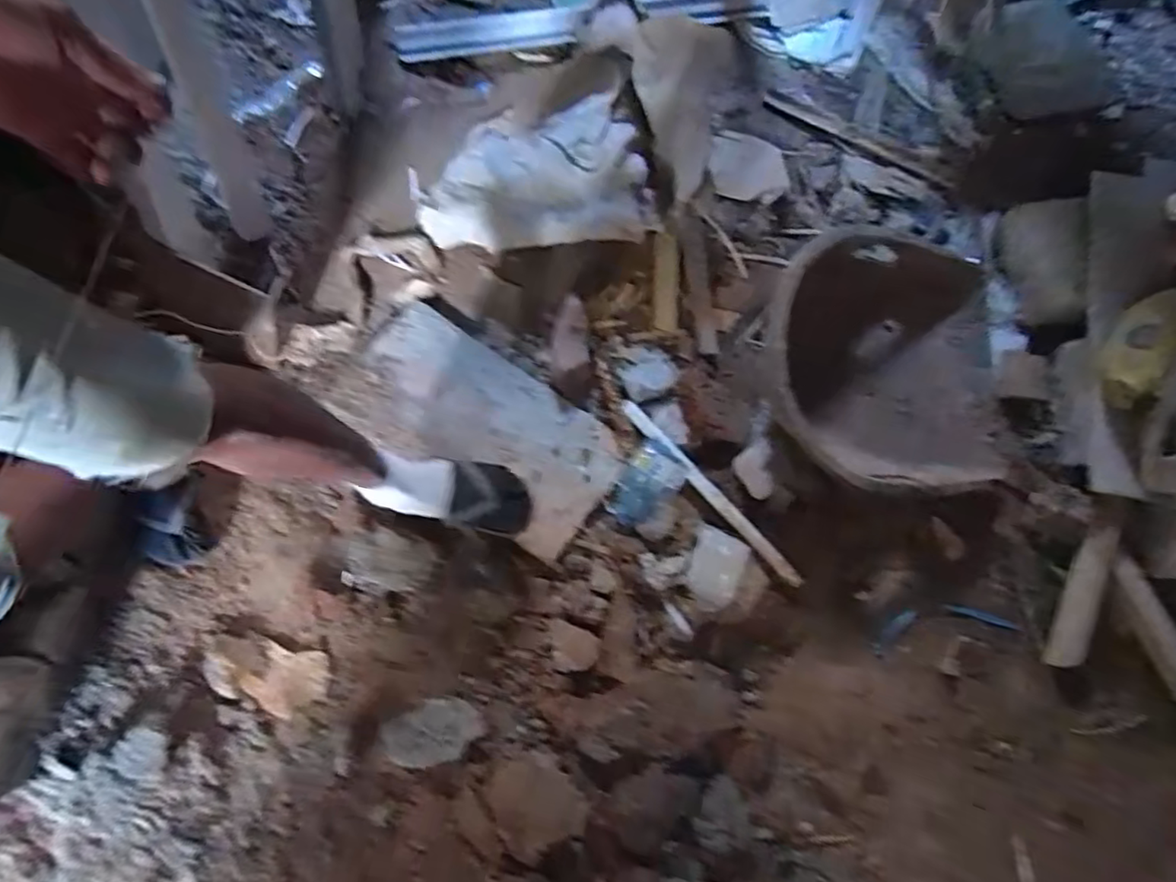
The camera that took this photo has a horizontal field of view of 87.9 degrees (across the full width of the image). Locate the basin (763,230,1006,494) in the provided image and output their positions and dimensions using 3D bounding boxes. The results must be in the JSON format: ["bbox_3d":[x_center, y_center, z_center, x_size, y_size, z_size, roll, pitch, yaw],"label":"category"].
[{"bbox_3d":[0.476,-0.143,0.984,0.385,0.138,0.449,-1,79,-1],"label":"basin"}]

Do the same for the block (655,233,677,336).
[{"bbox_3d":[0.135,-0.274,1.066,0.039,0.021,0.164,-3,102,-2],"label":"block"}]

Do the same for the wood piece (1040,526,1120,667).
[{"bbox_3d":[0.778,0.247,0.960,0.058,0.018,0.226,16,93,2],"label":"wood piece"}]

